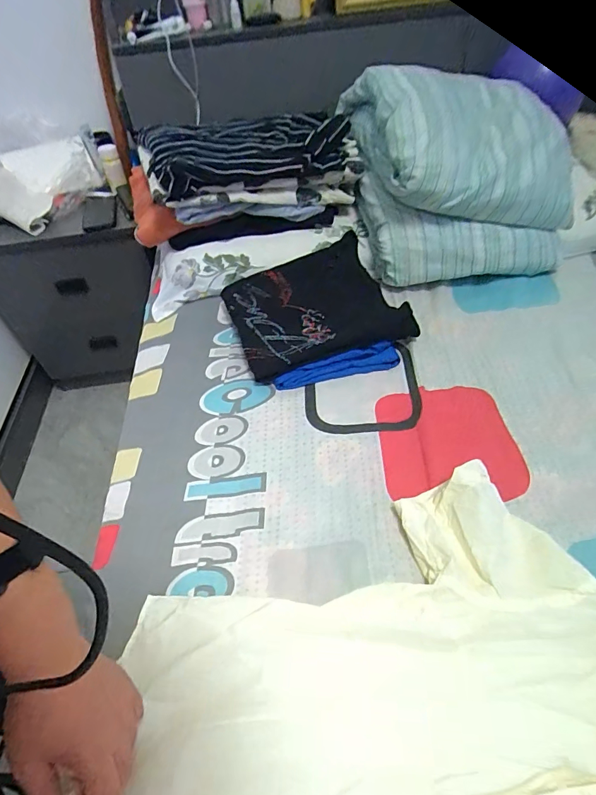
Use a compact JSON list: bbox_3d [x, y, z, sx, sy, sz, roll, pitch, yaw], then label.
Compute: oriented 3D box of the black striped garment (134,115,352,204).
[{"bbox_3d":[-0.104,-0.487,0.808,0.370,0.064,0.232,-18,50,-9],"label":"black striped garment"}]

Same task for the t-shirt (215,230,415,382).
[{"bbox_3d":[0.026,-0.162,0.740,0.280,0.038,0.252,-23,58,-9],"label":"t-shirt"}]

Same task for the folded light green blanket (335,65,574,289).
[{"bbox_3d":[0.302,-0.446,0.823,0.372,0.289,0.380,-8,49,-1],"label":"folded light green blanket"}]

